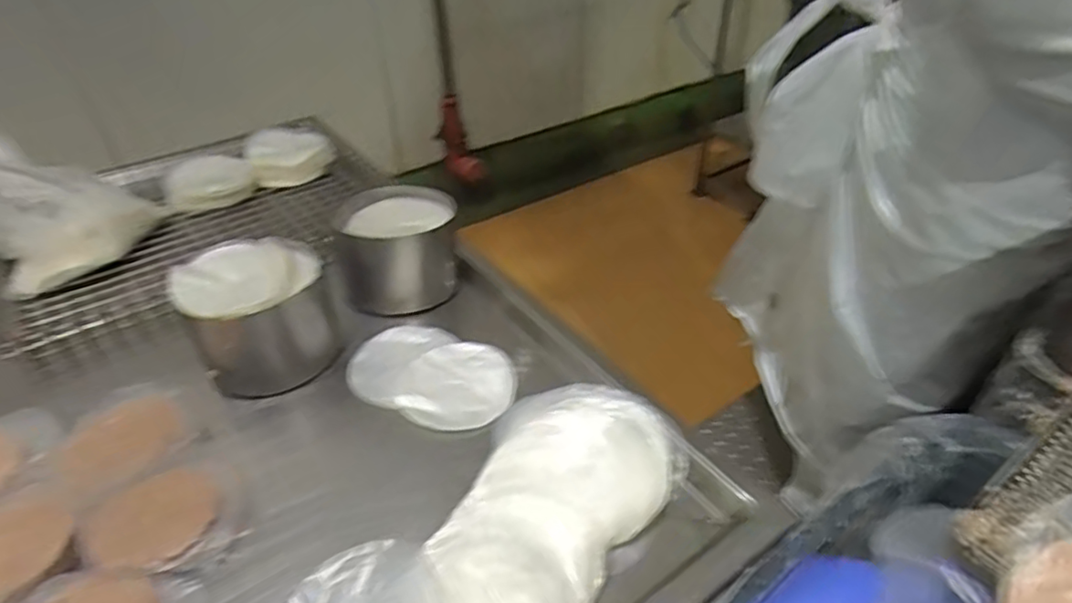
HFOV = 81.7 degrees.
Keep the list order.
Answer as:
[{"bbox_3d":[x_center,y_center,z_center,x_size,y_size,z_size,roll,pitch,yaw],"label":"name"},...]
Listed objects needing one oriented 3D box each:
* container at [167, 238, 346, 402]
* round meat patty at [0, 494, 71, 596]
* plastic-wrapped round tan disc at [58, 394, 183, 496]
[{"bbox_3d":[-0.288,0.014,0.659,0.137,0.117,0.137,-22,43,-22],"label":"container"},{"bbox_3d":[-0.422,0.192,0.492,0.089,0.014,0.084,-1,39,1],"label":"round meat patty"},{"bbox_3d":[-0.379,0.127,0.568,0.084,0.018,0.101,24,46,29],"label":"plastic-wrapped round tan disc"}]

